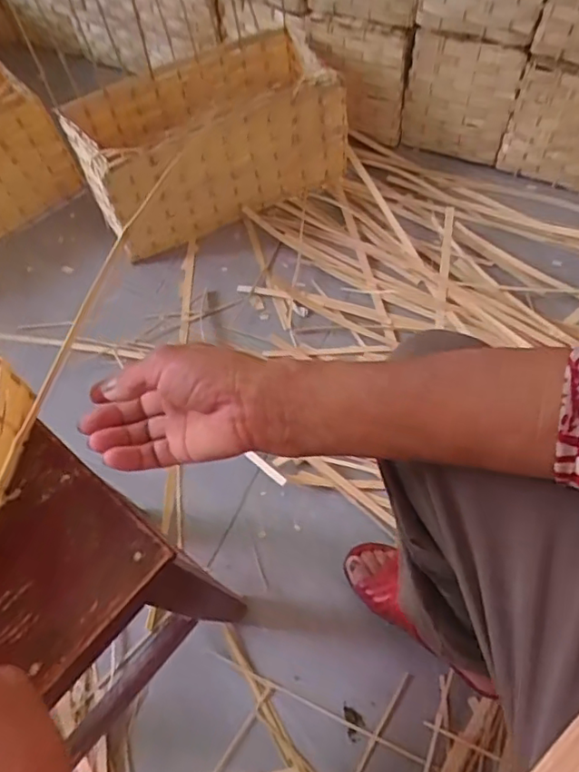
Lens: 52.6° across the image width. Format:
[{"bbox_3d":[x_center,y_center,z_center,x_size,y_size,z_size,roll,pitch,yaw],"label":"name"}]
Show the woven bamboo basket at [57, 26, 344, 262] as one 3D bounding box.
[{"bbox_3d":[-0.143,-0.440,1.045,0.439,0.182,0.239,-24,63,-10],"label":"woven bamboo basket"}]

